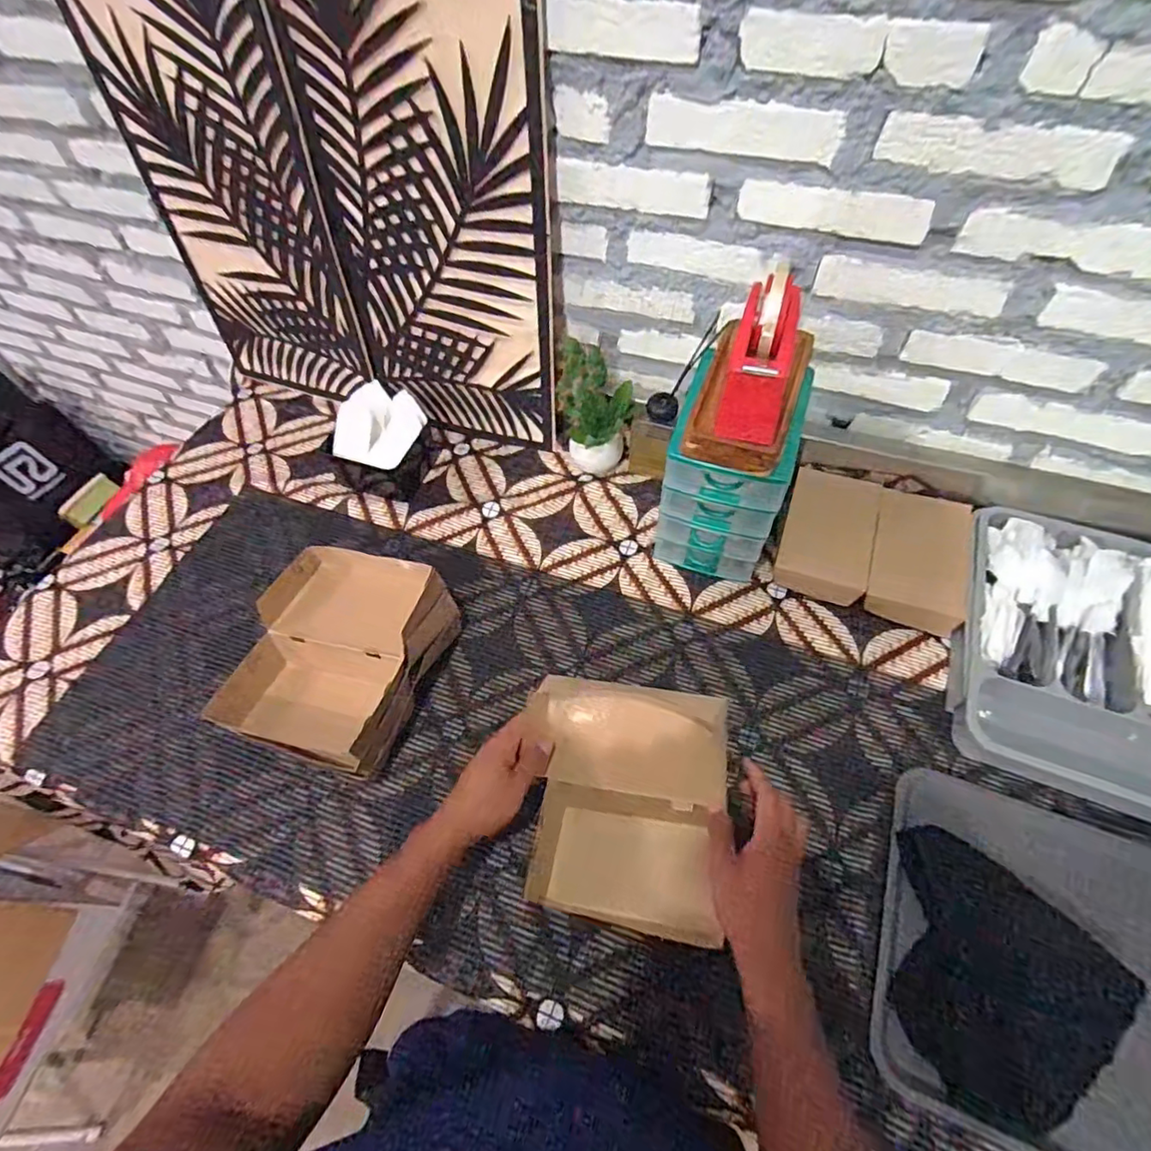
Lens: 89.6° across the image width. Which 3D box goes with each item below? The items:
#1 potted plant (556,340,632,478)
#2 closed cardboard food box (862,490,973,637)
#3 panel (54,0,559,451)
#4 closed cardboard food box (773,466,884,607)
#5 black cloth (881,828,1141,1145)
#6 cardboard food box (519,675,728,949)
[{"bbox_3d":[0.031,-0.227,0.822,0.104,0.183,0.083,-3,56,2],"label":"potted plant"},{"bbox_3d":[0.436,-0.016,0.747,0.111,0.050,0.202,17,60,15],"label":"closed cardboard food box"},{"bbox_3d":[-0.318,-0.469,0.756,0.606,0.576,0.028,16,53,13],"label":"panel"},{"bbox_3d":[0.336,-0.050,0.777,0.111,0.047,0.193,17,59,15],"label":"closed cardboard food box"},{"bbox_3d":[0.357,0.348,0.512,0.181,0.039,0.191,-39,62,-19],"label":"black cloth"},{"bbox_3d":[0.044,0.218,0.559,0.181,0.138,0.202,5,57,7],"label":"cardboard food box"}]

